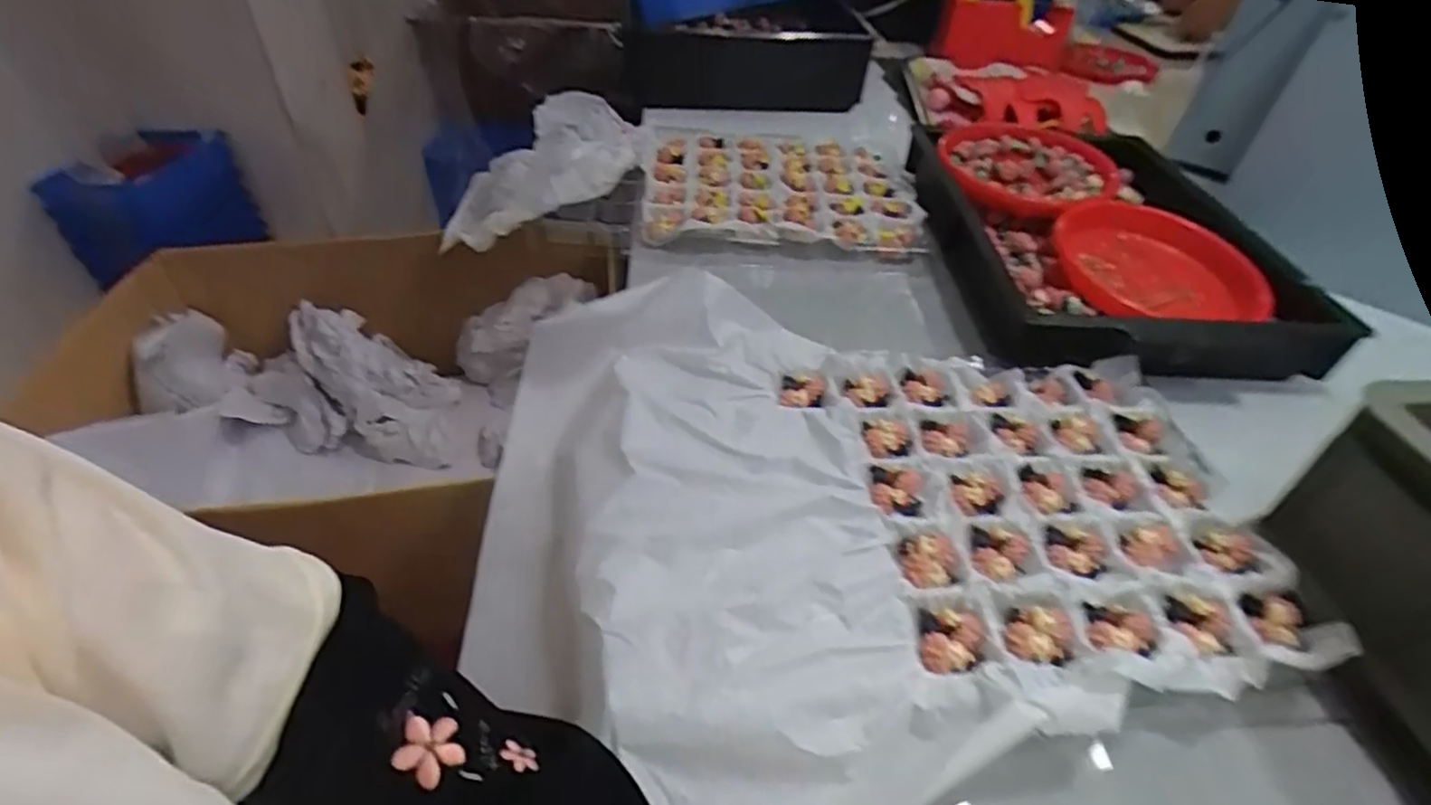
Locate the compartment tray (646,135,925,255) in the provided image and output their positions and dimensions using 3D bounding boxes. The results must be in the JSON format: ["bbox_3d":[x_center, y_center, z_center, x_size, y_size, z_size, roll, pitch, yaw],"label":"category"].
[{"bbox_3d":[0.070,-0.236,0.737,0.290,0.046,0.246,1,43,-3],"label":"compartment tray"}]

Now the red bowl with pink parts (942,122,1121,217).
[{"bbox_3d":[0.332,-0.246,0.727,0.180,0.051,0.191,14,45,12],"label":"red bowl with pink parts"}]

